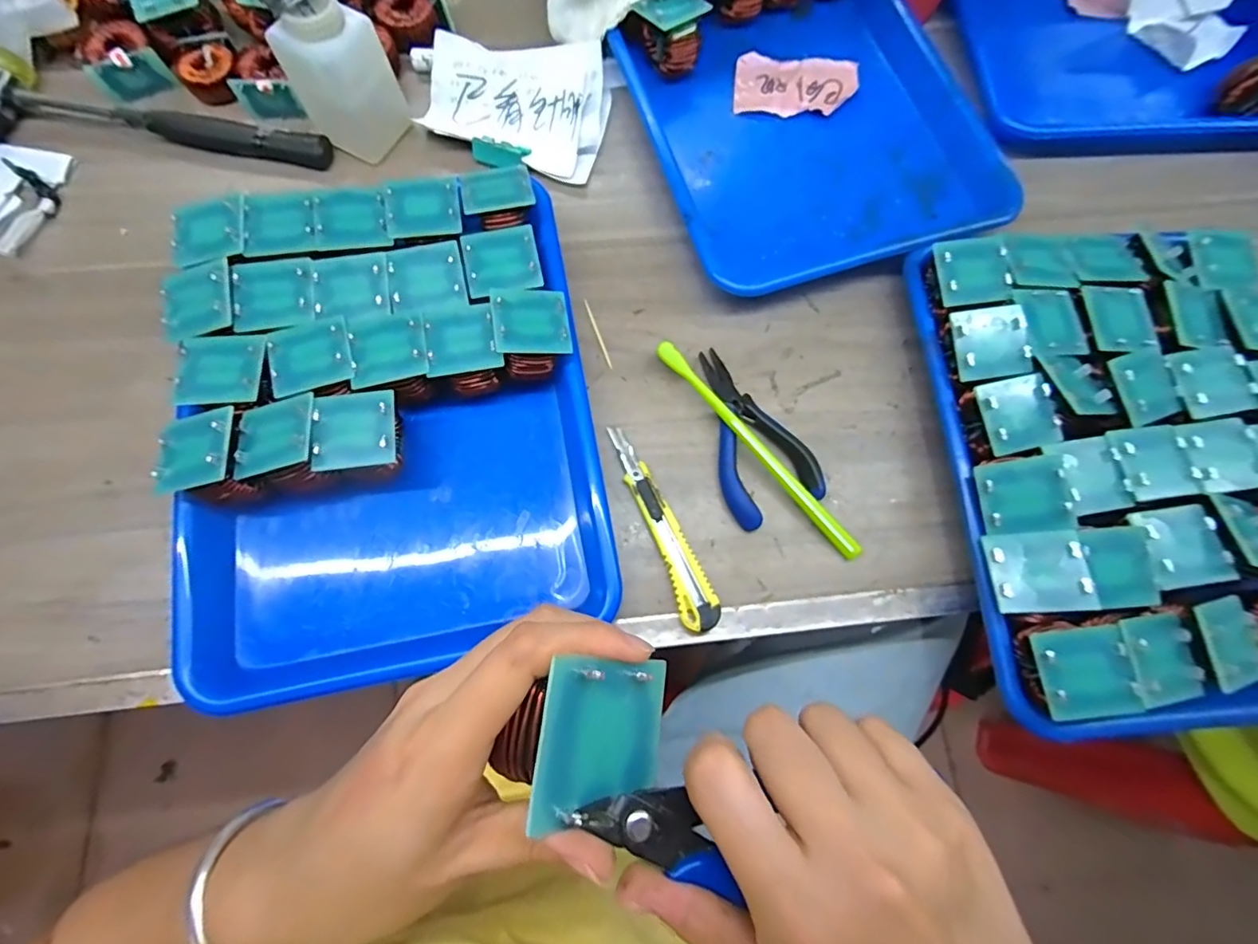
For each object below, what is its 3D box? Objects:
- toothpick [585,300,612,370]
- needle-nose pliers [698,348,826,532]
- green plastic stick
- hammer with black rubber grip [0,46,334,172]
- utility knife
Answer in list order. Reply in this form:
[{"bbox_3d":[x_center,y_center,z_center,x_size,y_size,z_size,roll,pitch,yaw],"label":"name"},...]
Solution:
[{"bbox_3d":[-0.023,-0.100,0.384,0.004,0.004,0.056,-19,76,-7],"label":"toothpick"},{"bbox_3d":[0.077,-0.028,0.359,0.062,0.018,0.124,-24,77,-8],"label":"needle-nose pliers"},{"bbox_3d":[0.085,-0.015,0.355,0.011,0.018,0.187,-41,82,-9],"label":"green plastic stick"},{"bbox_3d":[-0.359,-0.270,0.399,0.264,0.027,0.062,6,78,0],"label":"hammer with black rubber grip"},{"bbox_3d":[0.020,0.033,0.341,0.023,0.015,0.140,-23,77,-8],"label":"utility knife"}]

